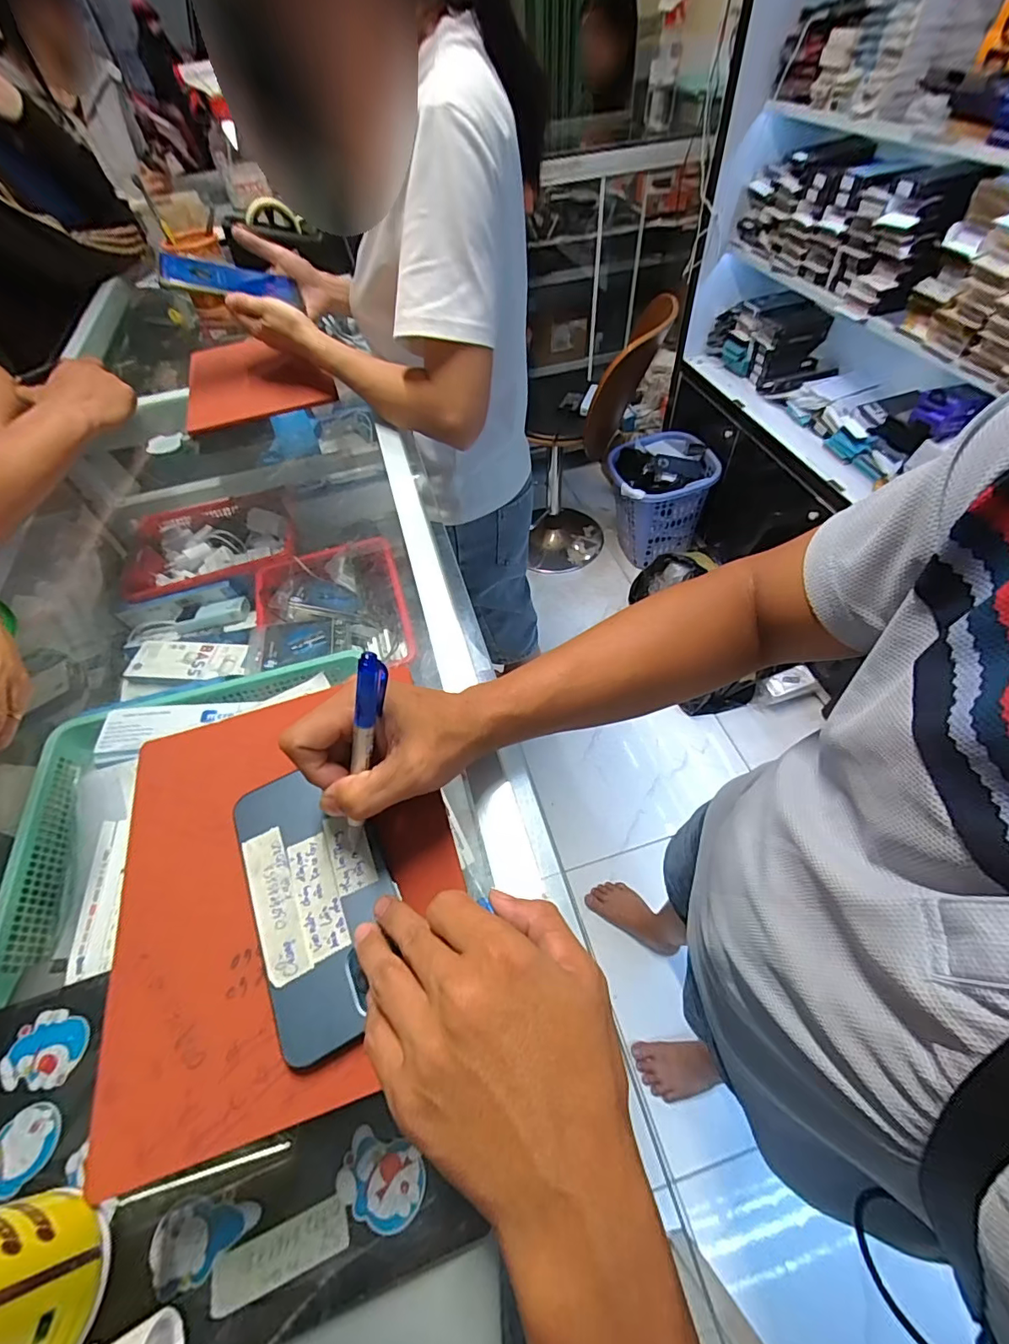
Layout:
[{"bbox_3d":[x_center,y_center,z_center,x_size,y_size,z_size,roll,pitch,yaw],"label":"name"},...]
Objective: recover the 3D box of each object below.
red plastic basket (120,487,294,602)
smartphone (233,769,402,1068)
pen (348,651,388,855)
[{"bbox_3d":[-0.491,-0.214,0.851,0.259,0.052,0.196,-15,54,-6],"label":"red plastic basket"},{"bbox_3d":[-0.108,0.127,0.295,0.076,0.006,0.156,-23,56,-12],"label":"smartphone"},{"bbox_3d":[-0.079,0.049,0.282,0.012,0.130,0.015,23,27,20],"label":"pen"}]

